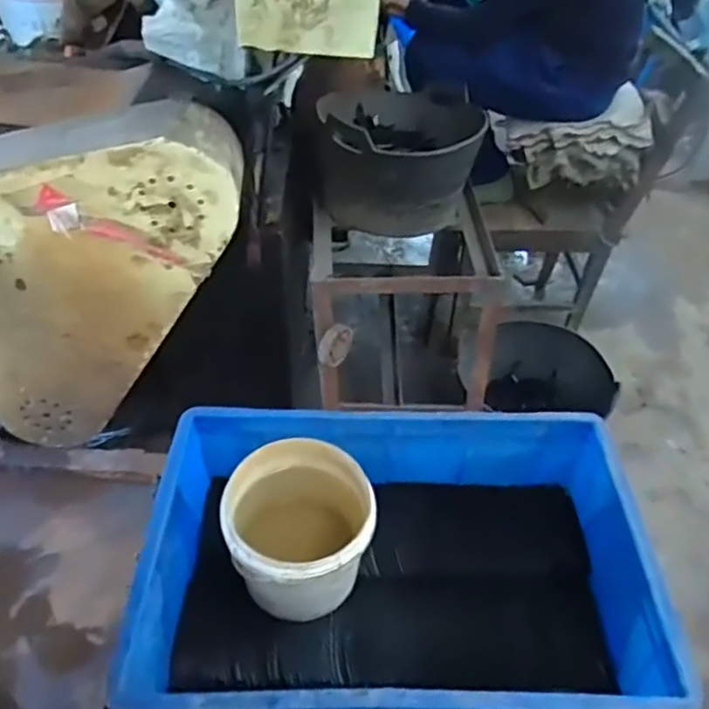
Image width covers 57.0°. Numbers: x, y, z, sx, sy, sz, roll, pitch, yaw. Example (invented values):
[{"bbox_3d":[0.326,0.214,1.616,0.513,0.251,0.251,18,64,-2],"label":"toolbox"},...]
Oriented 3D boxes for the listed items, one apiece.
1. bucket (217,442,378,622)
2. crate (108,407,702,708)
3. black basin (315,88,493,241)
[{"bbox_3d":[-0.059,0.206,0.736,0.155,0.155,0.160,0,42,0],"label":"bucket"},{"bbox_3d":[0.045,0.242,0.735,0.517,0.163,0.348,1,42,1],"label":"crate"},{"bbox_3d":[0.093,-0.437,1.424,0.351,0.229,0.407,5,42,5],"label":"black basin"}]

